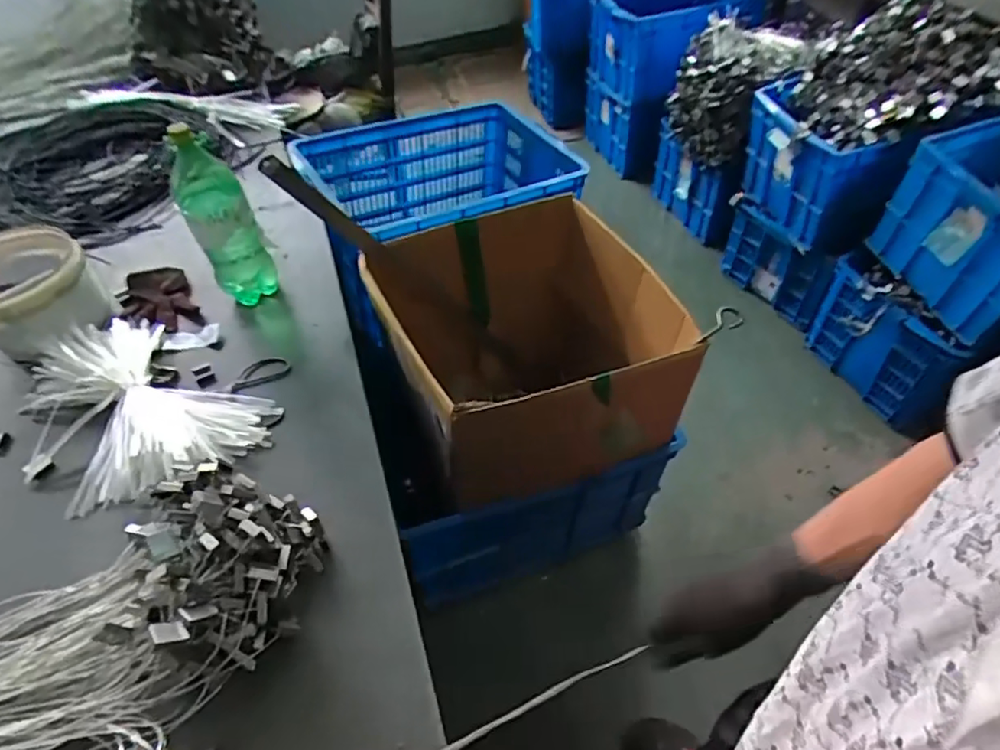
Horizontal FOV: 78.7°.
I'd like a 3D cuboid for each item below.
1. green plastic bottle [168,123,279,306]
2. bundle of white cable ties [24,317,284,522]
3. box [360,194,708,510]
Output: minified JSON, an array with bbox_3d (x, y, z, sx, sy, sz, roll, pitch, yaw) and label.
[{"bbox_3d":[-0.474,-0.258,1.044,0.103,0.311,0.098,-25,53,-17],"label":"green plastic bottle"},{"bbox_3d":[-0.580,0.049,0.944,0.415,0.081,0.283,27,57,23],"label":"bundle of white cable ties"},{"bbox_3d":[0.033,-0.064,1.212,0.458,0.312,0.519,-19,52,-13],"label":"box"}]

